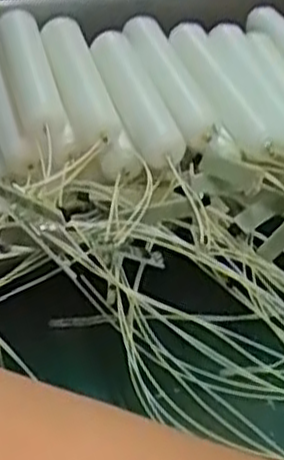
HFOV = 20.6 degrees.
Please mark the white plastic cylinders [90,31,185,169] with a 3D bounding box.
[{"bbox_3d":[-0.004,-0.057,0.353,0.021,0.024,0.106,-7,36,-14],"label":"white plastic cylinders"}]

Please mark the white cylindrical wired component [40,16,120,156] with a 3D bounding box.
[{"bbox_3d":[-0.029,-0.066,0.363,0.021,0.026,0.110,-6,36,-13],"label":"white cylindrical wired component"}]

